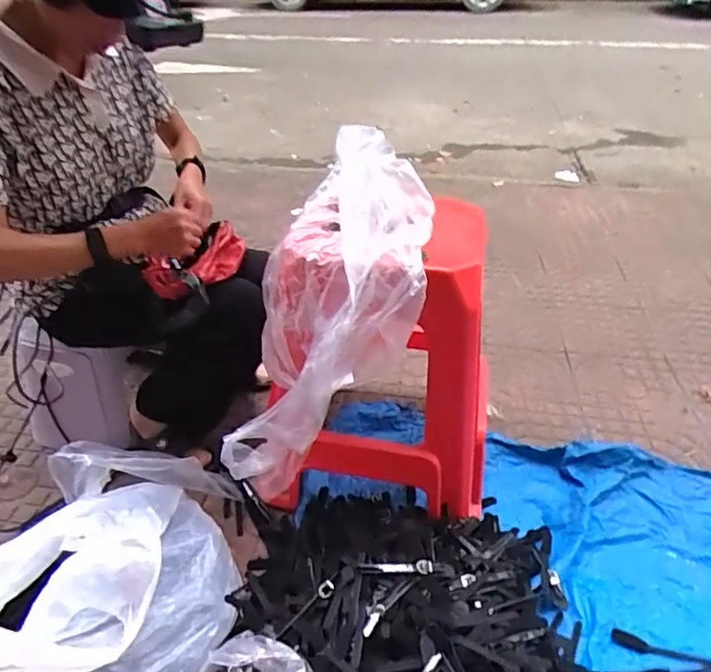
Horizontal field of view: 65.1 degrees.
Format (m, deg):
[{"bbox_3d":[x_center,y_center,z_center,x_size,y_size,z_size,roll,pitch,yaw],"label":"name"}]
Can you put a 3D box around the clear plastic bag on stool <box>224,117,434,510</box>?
[{"bbox_3d":[-0.054,-0.013,0.871,0.295,0.636,0.171,24,4,28],"label":"clear plastic bag on stool"}]

